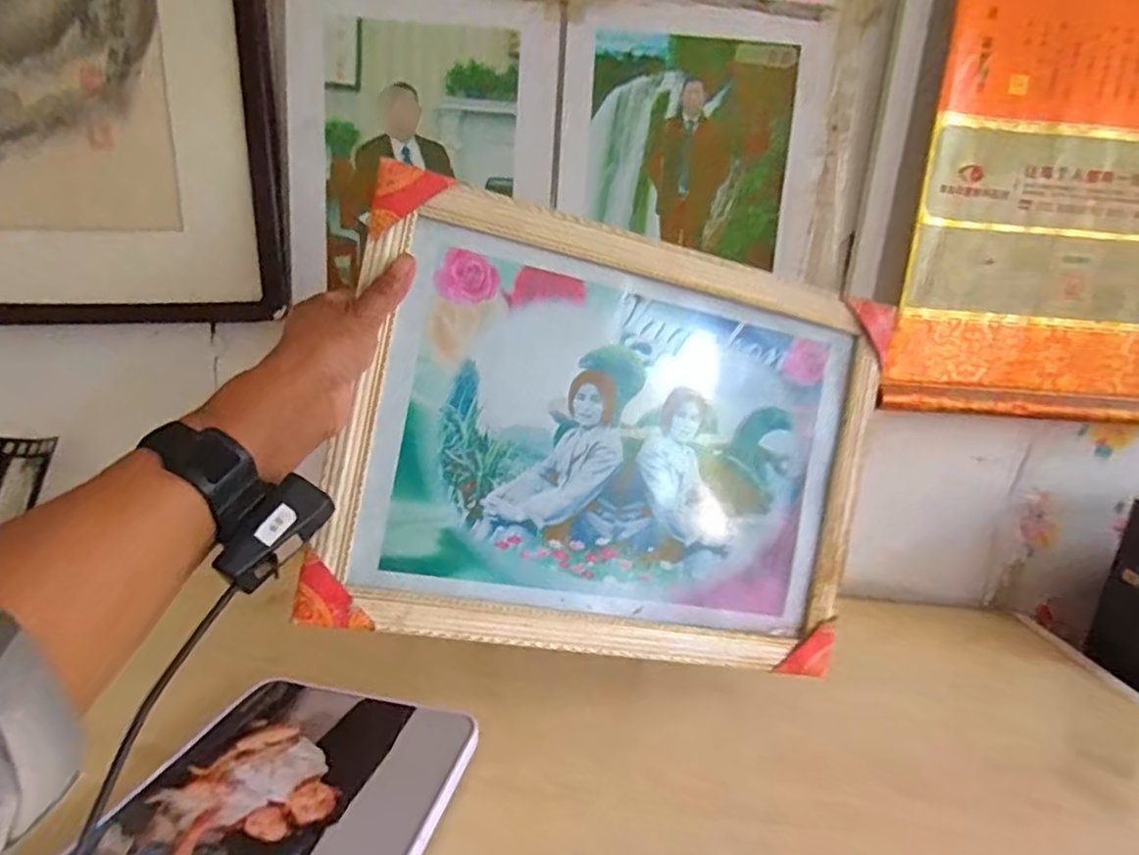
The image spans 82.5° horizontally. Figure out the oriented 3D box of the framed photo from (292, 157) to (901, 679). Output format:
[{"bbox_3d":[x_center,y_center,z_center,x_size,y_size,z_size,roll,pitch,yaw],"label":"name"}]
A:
[{"bbox_3d":[0.049,0.017,0.557,0.461,0.345,0.020,11,-1,-17],"label":"framed photo"}]

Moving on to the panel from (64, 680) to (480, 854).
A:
[{"bbox_3d":[-0.190,0.249,0.422,0.196,0.029,0.250,1,14,12],"label":"panel"}]

